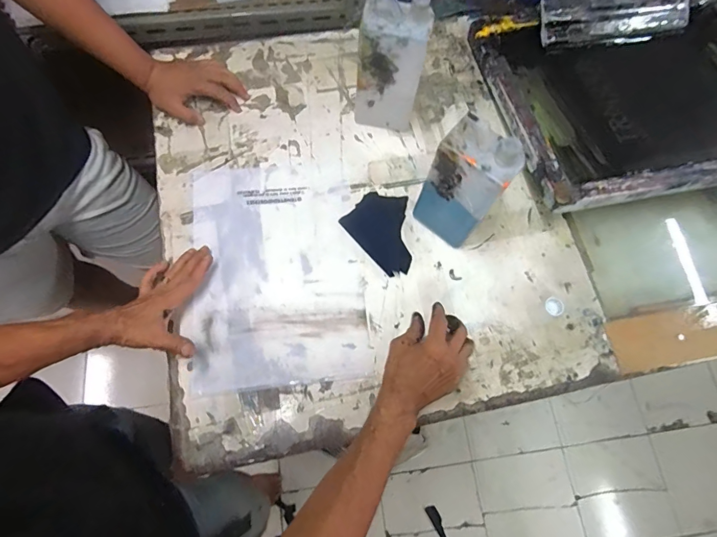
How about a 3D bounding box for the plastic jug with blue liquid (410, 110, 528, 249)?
[{"bbox_3d":[0.137,-0.107,0.546,0.097,0.215,0.066,38,75,10],"label":"plastic jug with blue liquid"}]

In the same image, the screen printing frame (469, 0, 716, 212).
[{"bbox_3d":[0.525,-0.312,0.696,0.574,0.040,0.399,-11,66,-5],"label":"screen printing frame"}]

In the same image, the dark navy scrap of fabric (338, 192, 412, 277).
[{"bbox_3d":[0.049,-0.063,0.638,0.105,0.007,0.128,-40,78,-13],"label":"dark navy scrap of fabric"}]

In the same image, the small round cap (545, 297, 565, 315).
[{"bbox_3d":[0.294,0.058,0.605,0.023,0.018,0.027,-23,75,-9],"label":"small round cap"}]

